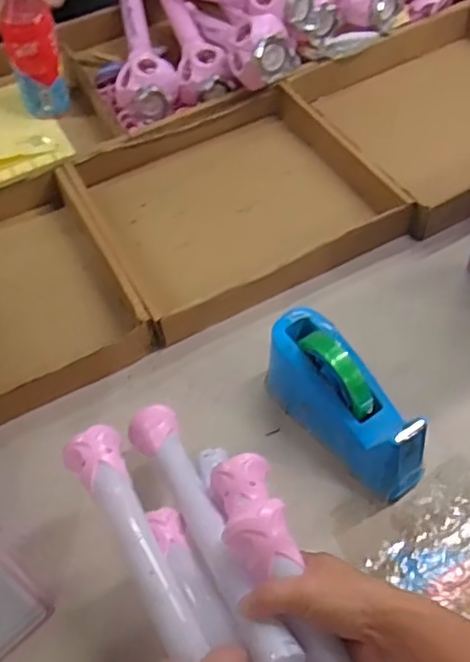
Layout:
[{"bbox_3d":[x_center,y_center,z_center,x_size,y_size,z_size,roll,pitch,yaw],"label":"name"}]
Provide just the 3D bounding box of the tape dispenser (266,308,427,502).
[{"bbox_3d":[0.117,0.070,0.654,0.080,0.114,0.201,-34,58,-19],"label":"tape dispenser"}]

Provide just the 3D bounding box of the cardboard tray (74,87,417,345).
[{"bbox_3d":[-0.004,-0.191,0.895,0.377,0.052,0.351,-28,56,-15],"label":"cardboard tray"}]

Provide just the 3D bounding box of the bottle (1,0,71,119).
[{"bbox_3d":[-0.315,-0.450,1.004,0.071,0.199,0.089,2,54,6],"label":"bottle"}]

